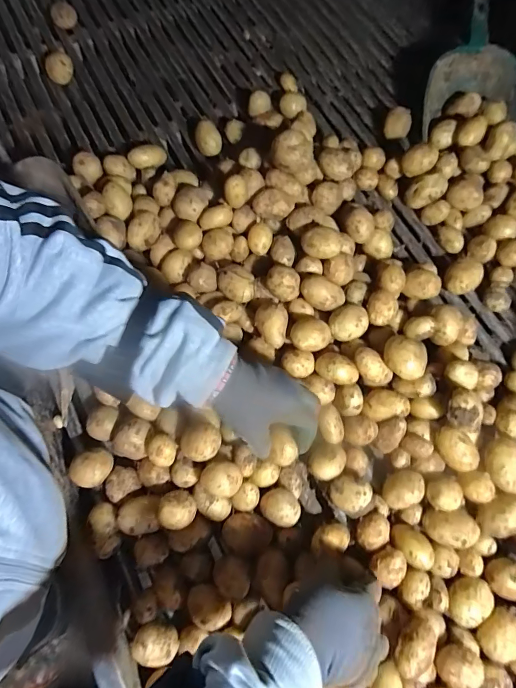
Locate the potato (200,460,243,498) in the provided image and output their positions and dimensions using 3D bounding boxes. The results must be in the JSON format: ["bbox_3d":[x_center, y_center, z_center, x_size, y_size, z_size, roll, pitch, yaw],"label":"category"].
[{"bbox_3d":[-0.044,0.165,0.477,0.047,0.037,0.040,13,67,4],"label":"potato"}]

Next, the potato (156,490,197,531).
[{"bbox_3d":[-0.096,0.200,0.470,0.041,0.033,0.042,12,67,4],"label":"potato"}]

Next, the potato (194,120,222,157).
[{"bbox_3d":[-0.091,-0.372,0.706,0.040,0.038,0.052,-16,68,-8],"label":"potato"}]

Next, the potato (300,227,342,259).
[{"bbox_3d":[0.090,-0.143,0.570,0.056,0.044,0.034,13,67,5],"label":"potato"}]

